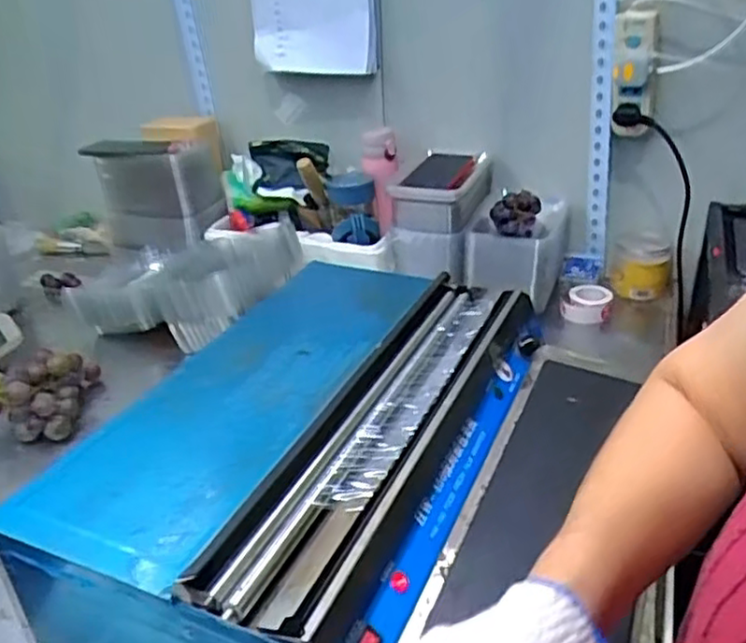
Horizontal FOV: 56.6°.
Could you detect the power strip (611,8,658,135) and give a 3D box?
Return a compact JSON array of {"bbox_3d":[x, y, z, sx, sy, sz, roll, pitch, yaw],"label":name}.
[{"bbox_3d":[0.363,-0.344,0.966,0.061,0.164,0.037,14,34,29],"label":"power strip"}]

